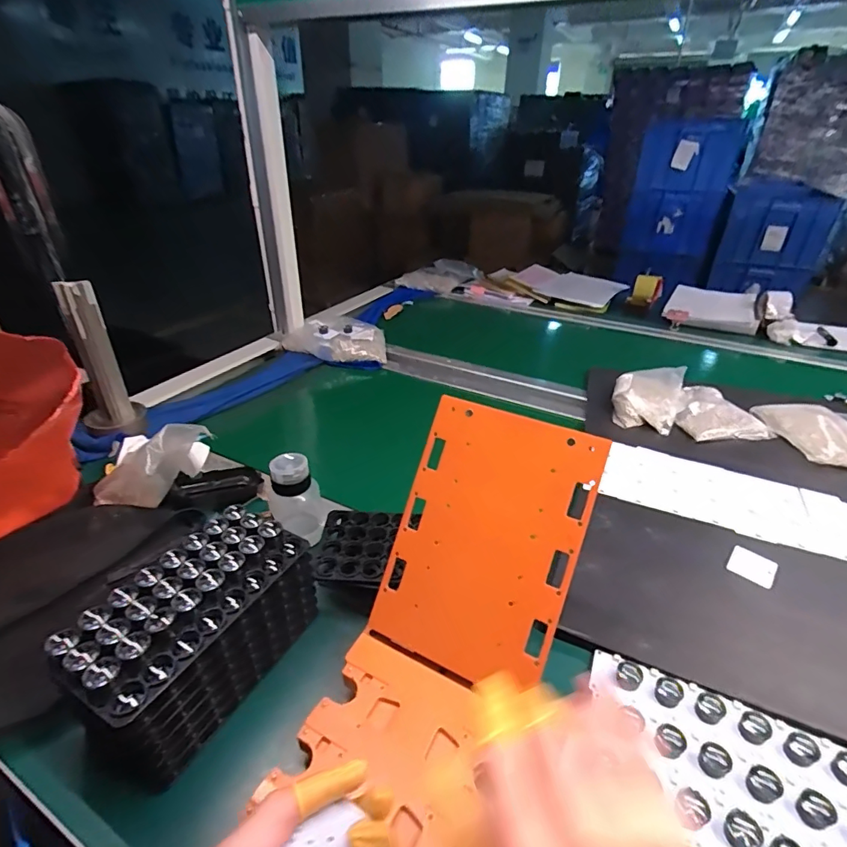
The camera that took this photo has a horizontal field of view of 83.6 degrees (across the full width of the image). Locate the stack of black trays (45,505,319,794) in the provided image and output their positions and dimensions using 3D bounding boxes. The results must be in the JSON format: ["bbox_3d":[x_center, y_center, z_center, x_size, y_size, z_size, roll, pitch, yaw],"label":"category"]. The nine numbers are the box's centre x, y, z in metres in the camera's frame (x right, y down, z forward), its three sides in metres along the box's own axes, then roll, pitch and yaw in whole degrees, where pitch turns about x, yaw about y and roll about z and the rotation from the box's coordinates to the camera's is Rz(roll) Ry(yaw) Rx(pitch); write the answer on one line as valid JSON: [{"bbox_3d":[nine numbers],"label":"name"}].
[{"bbox_3d":[-0.203,0.187,0.426,0.101,0.115,0.204,18,36,23],"label":"stack of black trays"}]

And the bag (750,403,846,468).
[{"bbox_3d":[0.680,0.014,0.797,0.166,0.032,0.183,1,33,-2],"label":"bag"}]

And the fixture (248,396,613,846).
[{"bbox_3d":[0.017,0.187,0.377,0.166,0.117,0.418,16,67,17],"label":"fixture"}]

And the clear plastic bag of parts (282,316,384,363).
[{"bbox_3d":[-0.206,-0.184,1.086,0.233,0.056,0.168,-3,33,-8],"label":"clear plastic bag of parts"}]

